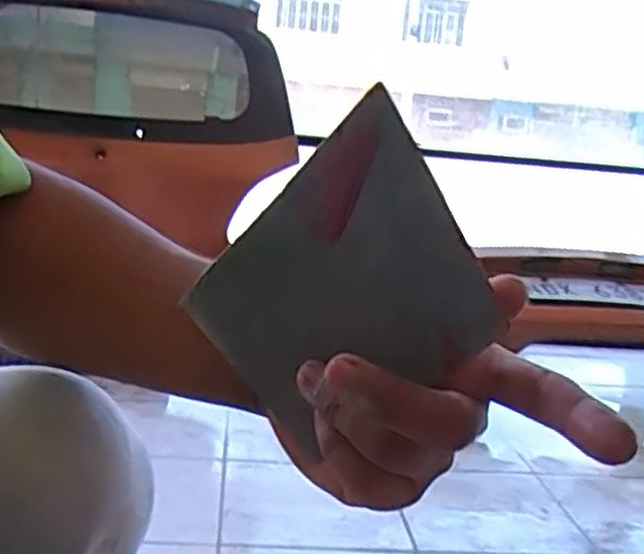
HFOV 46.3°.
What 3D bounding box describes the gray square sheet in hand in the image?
[{"bbox_3d":[0.005,0.007,0.302,0.007,0.130,0.094,-17,69,-53],"label":"gray square sheet in hand"}]

